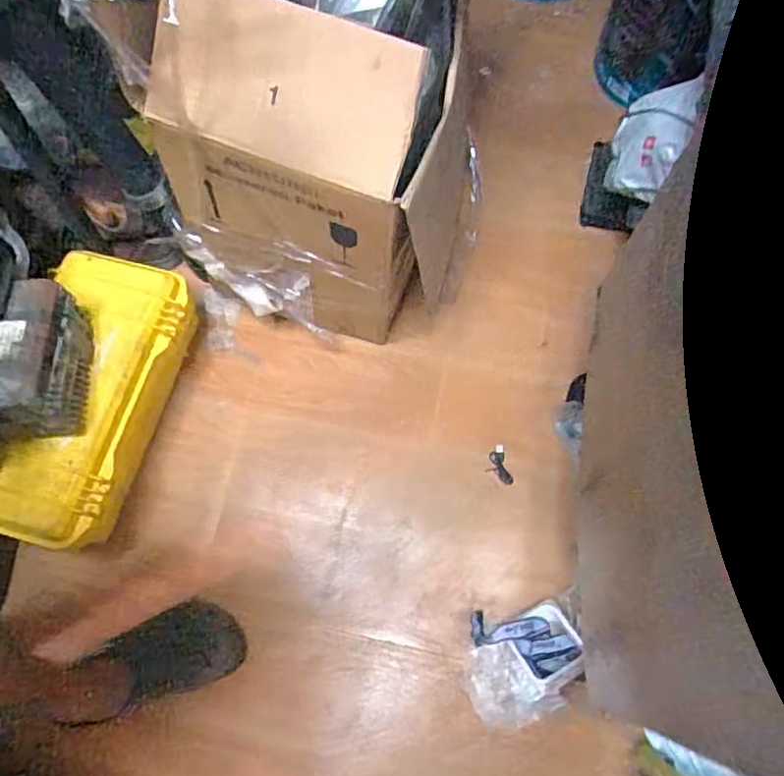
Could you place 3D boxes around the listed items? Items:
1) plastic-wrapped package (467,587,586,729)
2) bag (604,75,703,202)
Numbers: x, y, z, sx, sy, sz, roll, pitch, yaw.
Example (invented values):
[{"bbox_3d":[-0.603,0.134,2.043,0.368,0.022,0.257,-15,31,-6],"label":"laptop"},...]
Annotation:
[{"bbox_3d":[0.191,0.373,0.823,0.178,0.071,0.150,-10,70,-2],"label":"plastic-wrapped package"},{"bbox_3d":[0.370,-0.359,0.856,0.099,0.142,0.122,26,73,10],"label":"bag"}]

